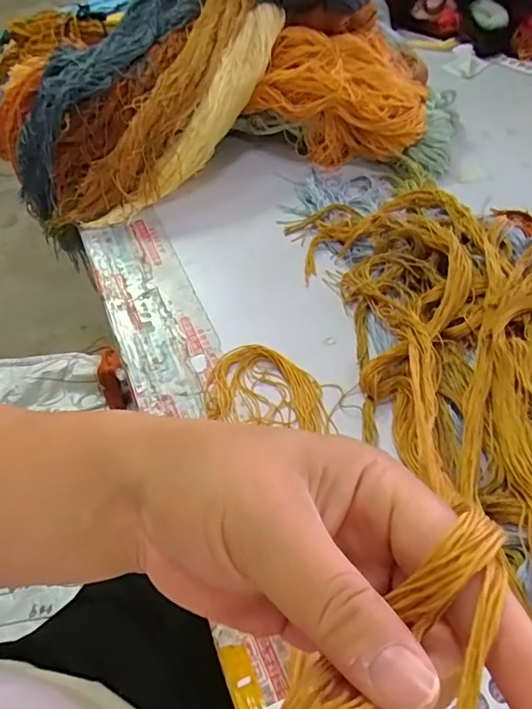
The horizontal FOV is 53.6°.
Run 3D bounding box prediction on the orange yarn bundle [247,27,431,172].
[{"bbox_3d":[0.083,-0.297,0.604,0.186,0.106,0.133,3,53,6],"label":"orange yarn bundle"}]

